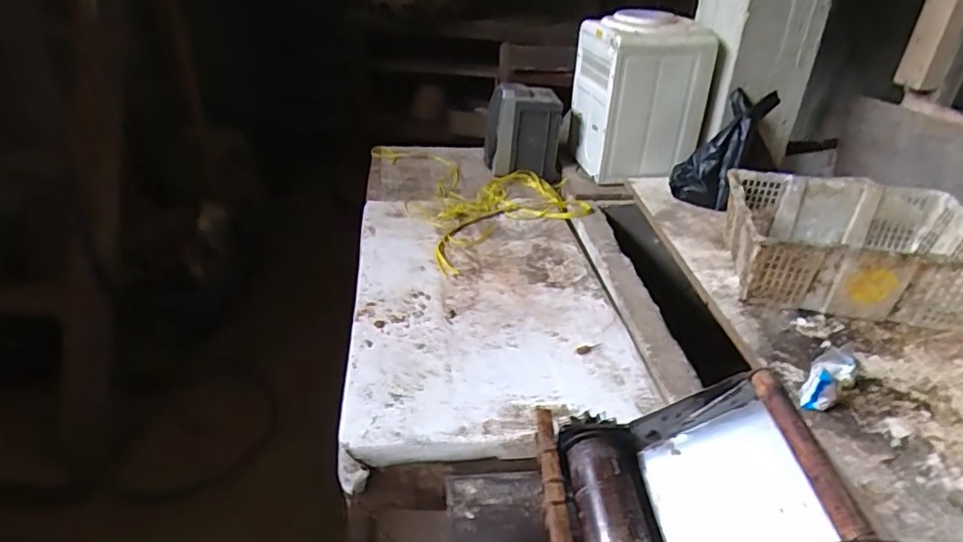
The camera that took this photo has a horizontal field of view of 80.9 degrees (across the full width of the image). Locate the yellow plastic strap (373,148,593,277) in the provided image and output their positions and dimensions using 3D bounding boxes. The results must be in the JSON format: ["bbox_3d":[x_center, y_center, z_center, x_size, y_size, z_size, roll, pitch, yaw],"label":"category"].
[{"bbox_3d":[-0.002,-0.242,1.689,0.491,0.036,0.826,-10,32,-18],"label":"yellow plastic strap"}]

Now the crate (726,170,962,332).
[{"bbox_3d":[0.783,-0.048,1.211,0.469,0.183,0.328,7,32,9],"label":"crate"}]

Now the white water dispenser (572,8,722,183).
[{"bbox_3d":[0.471,-0.533,1.715,0.324,0.423,0.307,-1,32,-4],"label":"white water dispenser"}]

